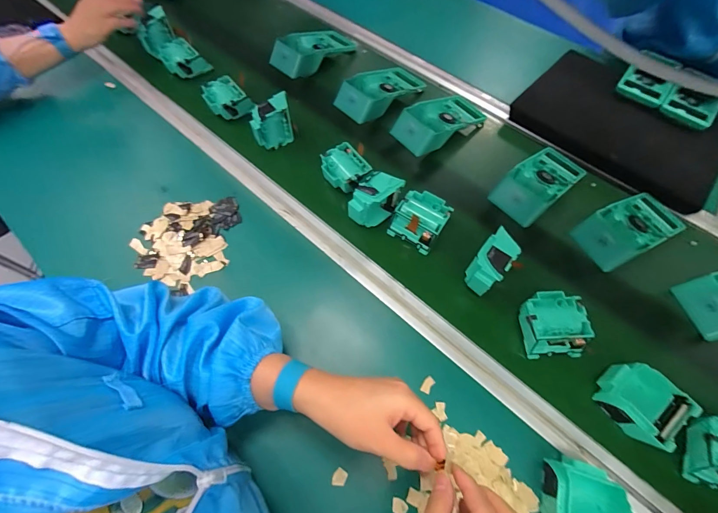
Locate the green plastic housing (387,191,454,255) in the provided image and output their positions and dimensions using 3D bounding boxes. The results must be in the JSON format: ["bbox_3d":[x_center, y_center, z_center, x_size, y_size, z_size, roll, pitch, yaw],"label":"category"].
[{"bbox_3d":[0.095,-0.057,0.508,0.072,0.045,0.077,30,68,13],"label":"green plastic housing"}]

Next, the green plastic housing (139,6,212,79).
[{"bbox_3d":[-0.379,-0.424,0.666,0.135,0.051,0.068,44,68,0],"label":"green plastic housing"}]

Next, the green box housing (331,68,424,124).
[{"bbox_3d":[0.046,-0.327,0.639,0.194,0.055,0.094,-39,70,-16],"label":"green box housing"}]

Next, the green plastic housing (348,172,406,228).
[{"bbox_3d":[0.023,-0.084,0.505,0.084,0.080,0.043,-32,69,-14],"label":"green plastic housing"}]

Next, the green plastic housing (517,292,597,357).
[{"bbox_3d":[0.259,0.093,0.444,0.081,0.047,0.083,-3,65,-1],"label":"green plastic housing"}]

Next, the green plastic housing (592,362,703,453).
[{"bbox_3d":[0.346,0.178,0.402,0.078,0.041,0.085,-28,68,-14],"label":"green plastic housing"}]

